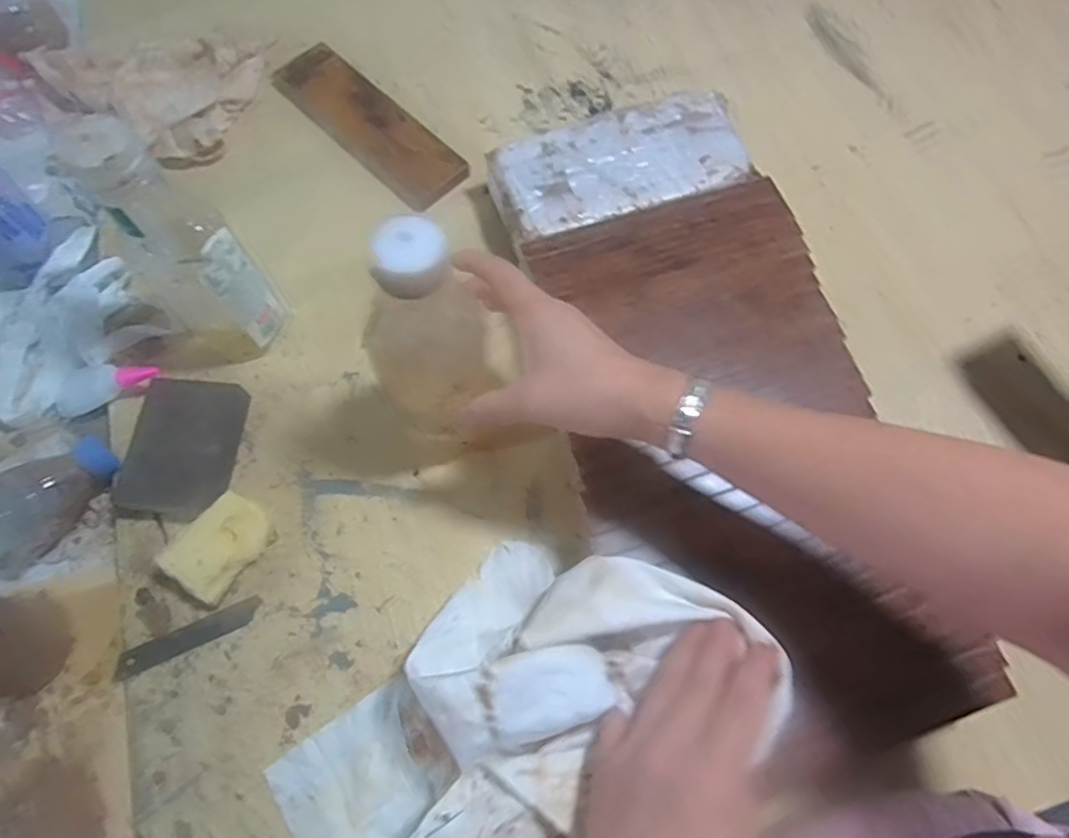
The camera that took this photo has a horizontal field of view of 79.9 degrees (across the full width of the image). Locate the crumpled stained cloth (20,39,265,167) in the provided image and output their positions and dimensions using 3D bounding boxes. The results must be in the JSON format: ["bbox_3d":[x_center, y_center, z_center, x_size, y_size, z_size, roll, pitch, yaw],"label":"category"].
[{"bbox_3d":[-0.370,-0.312,0.593,0.193,0.034,0.140,13,69,4],"label":"crumpled stained cloth"}]

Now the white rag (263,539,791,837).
[{"bbox_3d":[-0.025,0.177,0.383,0.286,0.102,0.160,-30,72,-12],"label":"white rag"}]

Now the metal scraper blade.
[{"bbox_3d":[-0.238,0.150,0.439,0.099,0.004,0.016,-22,70,-9],"label":"metal scraper blade"}]

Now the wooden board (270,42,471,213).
[{"bbox_3d":[-0.152,-0.281,0.596,0.076,0.014,0.213,-42,75,-15],"label":"wooden board"}]

